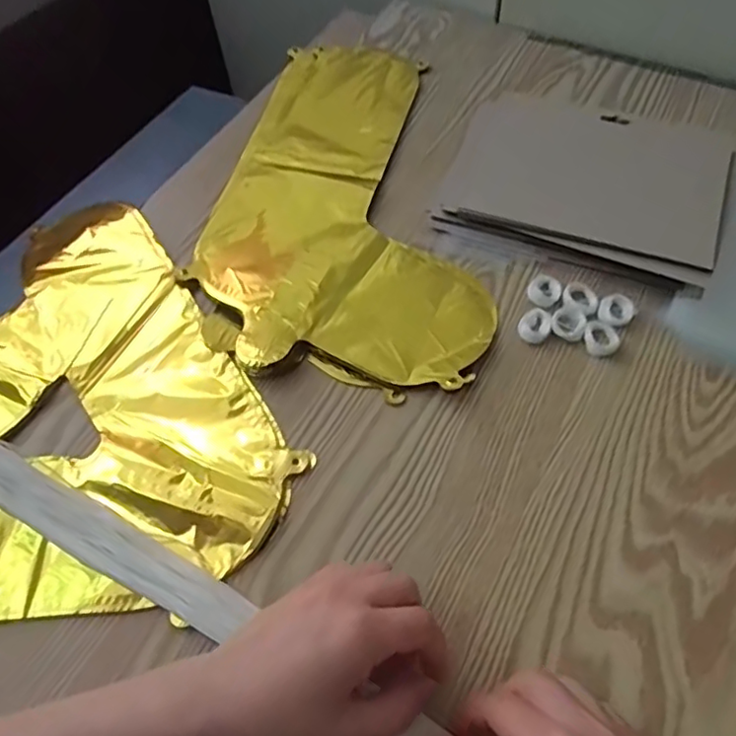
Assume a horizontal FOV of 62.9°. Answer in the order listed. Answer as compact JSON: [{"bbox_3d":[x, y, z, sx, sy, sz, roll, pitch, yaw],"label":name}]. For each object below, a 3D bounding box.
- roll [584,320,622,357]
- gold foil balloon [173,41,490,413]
[{"bbox_3d":[0.163,-0.021,0.422,0.025,0.005,0.027,-2,56,3],"label":"roll"},{"bbox_3d":[-0.026,-0.159,0.525,0.218,0.014,0.412,-2,56,2],"label":"gold foil balloon"}]

